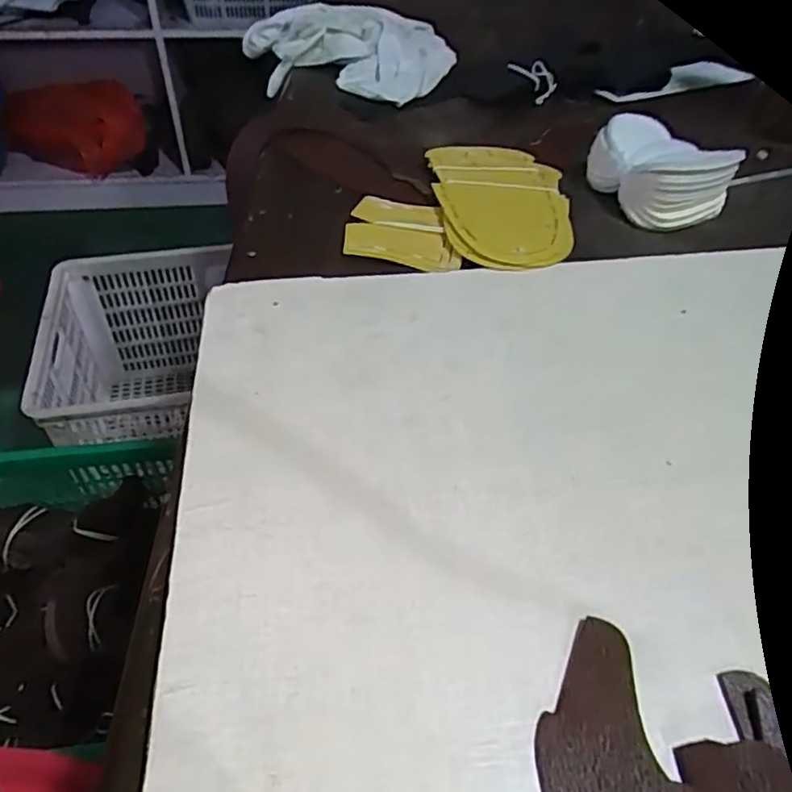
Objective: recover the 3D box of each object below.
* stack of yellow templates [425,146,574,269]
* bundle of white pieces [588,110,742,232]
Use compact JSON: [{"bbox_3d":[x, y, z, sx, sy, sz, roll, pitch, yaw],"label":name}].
[{"bbox_3d":[0.085,-0.154,0.487,0.106,0.012,0.176,-1,45,-4],"label":"stack of yellow templates"},{"bbox_3d":[0.213,-0.185,0.505,0.089,0.043,0.104,-11,46,-14],"label":"bundle of white pieces"}]

